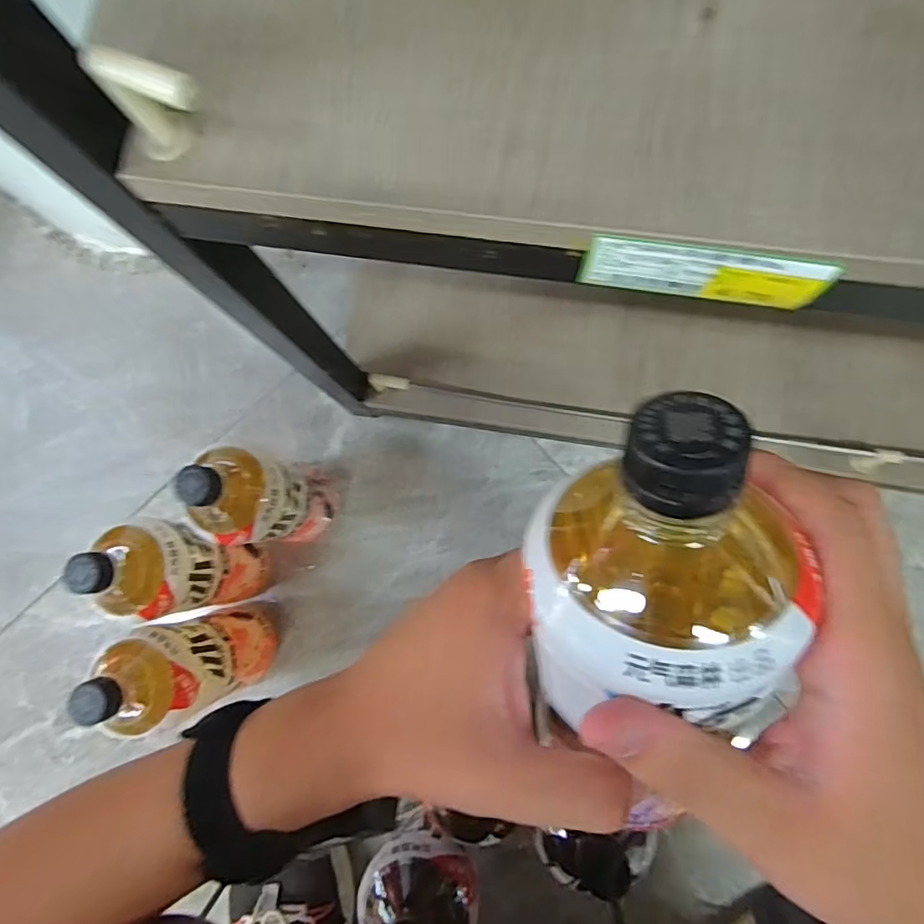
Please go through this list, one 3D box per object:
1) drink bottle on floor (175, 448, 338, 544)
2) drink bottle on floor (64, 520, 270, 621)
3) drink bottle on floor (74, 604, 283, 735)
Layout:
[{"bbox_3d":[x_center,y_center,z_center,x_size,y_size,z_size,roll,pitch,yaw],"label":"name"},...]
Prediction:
[{"bbox_3d":[-0.173,0.034,0.512,0.067,0.224,0.079,5,83,6],"label":"drink bottle on floor"},{"bbox_3d":[-0.248,0.095,0.511,0.066,0.225,0.073,-1,81,4],"label":"drink bottle on floor"},{"bbox_3d":[-0.239,0.178,0.501,0.067,0.225,0.072,-18,80,1],"label":"drink bottle on floor"}]

